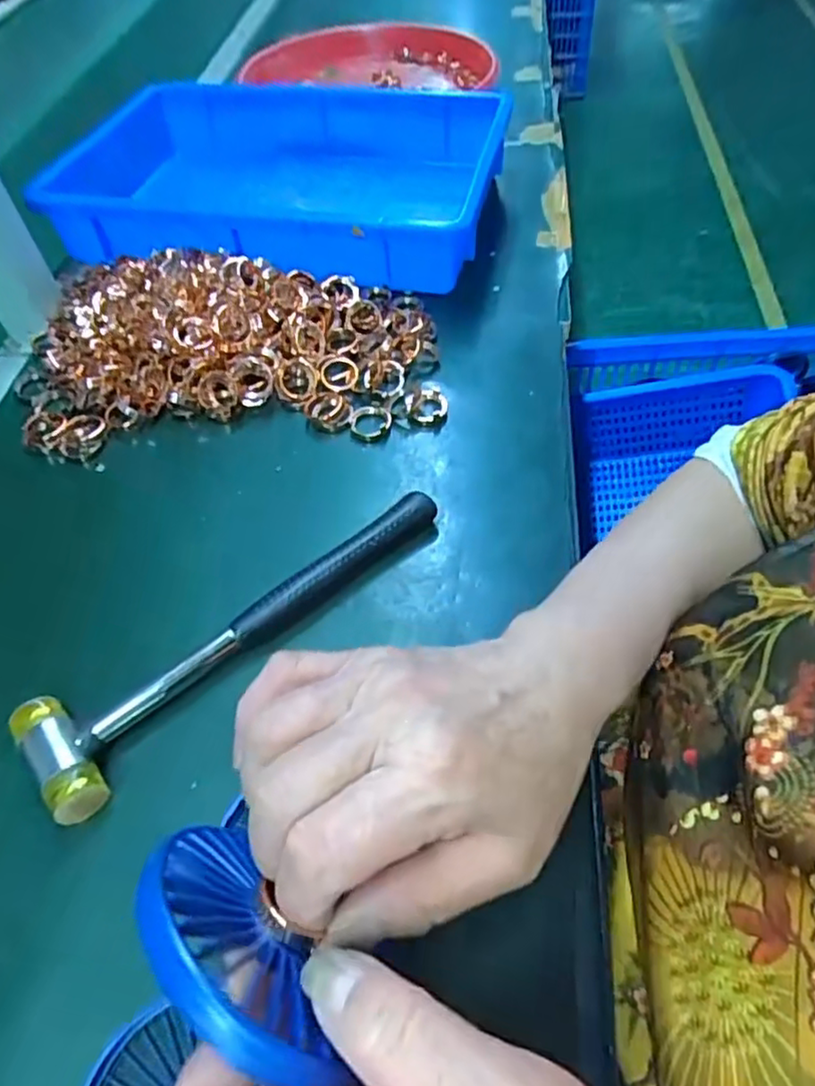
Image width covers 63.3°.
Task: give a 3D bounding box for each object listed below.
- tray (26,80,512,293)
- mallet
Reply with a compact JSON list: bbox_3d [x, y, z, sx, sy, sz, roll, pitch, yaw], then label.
[{"bbox_3d":[-0.101,-0.314,0.577,0.341,0.070,0.237,10,56,11],"label":"tray"},{"bbox_3d":[-0.085,0.041,0.351,0.237,0.023,0.058,-39,61,-21],"label":"mallet"}]

